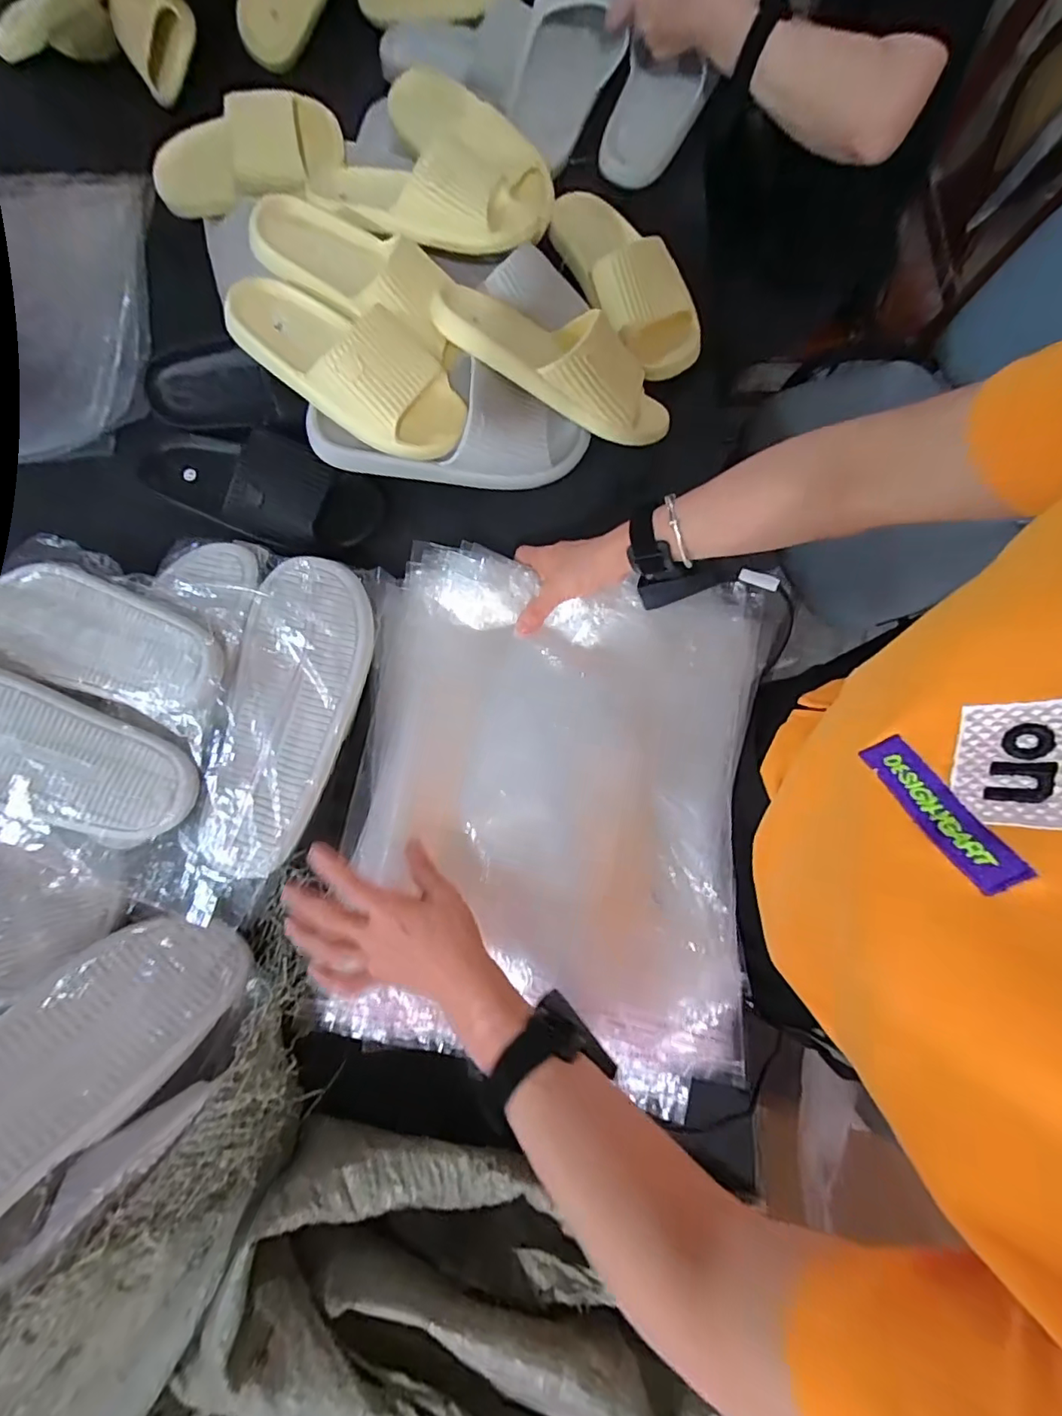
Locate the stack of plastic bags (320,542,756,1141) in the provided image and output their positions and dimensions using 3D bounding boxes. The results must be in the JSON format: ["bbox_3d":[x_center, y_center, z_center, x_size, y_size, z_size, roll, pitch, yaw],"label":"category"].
[{"bbox_3d":[0.014,0.074,0.457,0.328,0.053,0.416,8,78,3],"label":"stack of plastic bags"}]

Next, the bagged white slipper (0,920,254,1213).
[{"bbox_3d":[-0.344,0.261,0.371,0.114,0.035,0.282,40,41,9],"label":"bagged white slipper"}]

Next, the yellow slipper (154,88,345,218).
[{"bbox_3d":[-0.343,-0.654,0.625,0.231,0.067,0.110,2,78,17],"label":"yellow slipper"}]

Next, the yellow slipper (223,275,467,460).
[{"bbox_3d":[-0.180,-0.343,0.526,0.245,0.073,0.115,36,81,8],"label":"yellow slipper"}]

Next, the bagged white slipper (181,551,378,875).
[{"bbox_3d":[-0.217,0.001,0.473,0.102,0.043,0.280,12,79,4],"label":"bagged white slipper"}]

